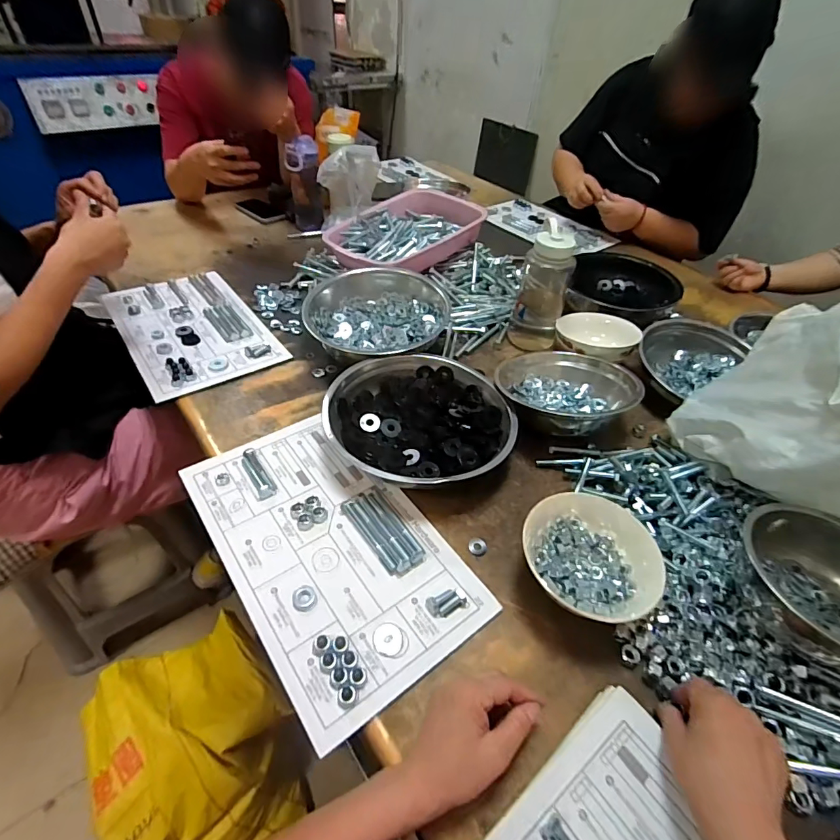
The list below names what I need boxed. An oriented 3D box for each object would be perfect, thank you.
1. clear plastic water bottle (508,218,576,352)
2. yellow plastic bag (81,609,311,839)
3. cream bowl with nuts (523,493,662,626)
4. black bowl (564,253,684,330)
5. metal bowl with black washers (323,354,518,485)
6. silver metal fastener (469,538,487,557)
[{"bbox_3d":[0.223,-0.238,0.833,0.087,0.202,0.096,17,45,12],"label":"clear plastic water bottle"},{"bbox_3d":[-0.420,0.613,0.883,0.317,0.215,0.366,-24,51,-26],"label":"yellow plastic bag"},{"bbox_3d":[0.183,0.154,0.514,0.141,0.063,0.130,2,44,-2],"label":"cream bowl with nuts"},{"bbox_3d":[0.411,-0.269,0.977,0.230,0.071,0.225,2,44,-2],"label":"black bowl"},{"bbox_3d":[0.007,0.001,0.654,0.252,0.070,0.235,18,46,14],"label":"metal bowl with black washers"},{"bbox_3d":[0.070,0.152,0.554,0.023,0.004,0.024,7,50,-8],"label":"silver metal fastener"}]

